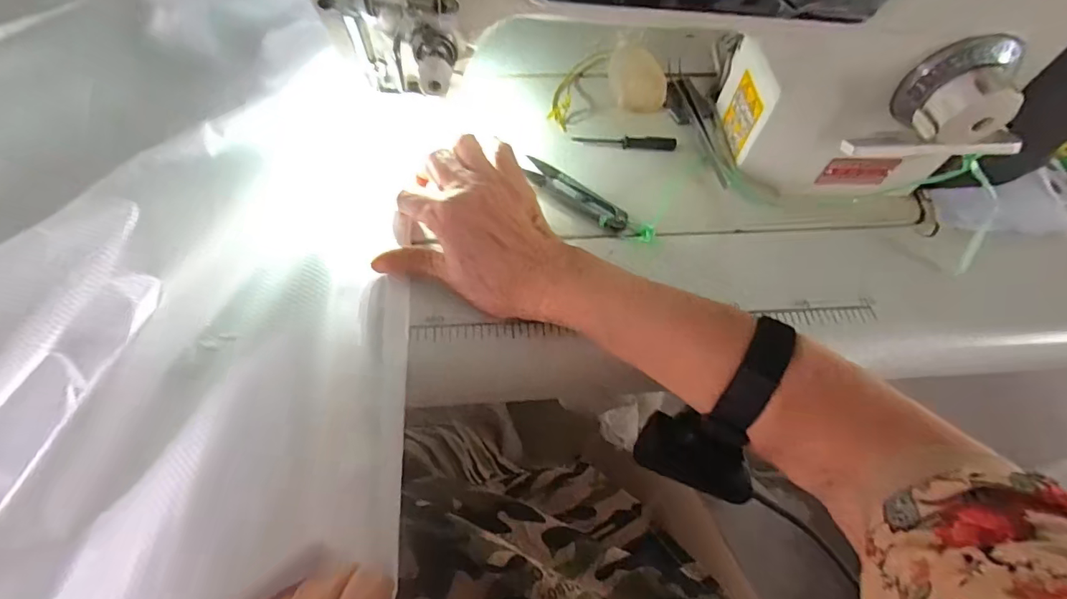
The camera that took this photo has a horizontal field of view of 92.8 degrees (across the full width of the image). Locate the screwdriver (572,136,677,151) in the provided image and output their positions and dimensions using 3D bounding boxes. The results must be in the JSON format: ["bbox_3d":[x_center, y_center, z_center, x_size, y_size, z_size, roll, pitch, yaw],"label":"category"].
[{"bbox_3d":[0.074,-0.127,0.409,0.081,0.006,0.009,4,59,-1],"label":"screwdriver"}]

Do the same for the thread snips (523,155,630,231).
[{"bbox_3d":[0.029,-0.079,0.378,0.089,0.005,0.026,37,64,18],"label":"thread snips"}]

